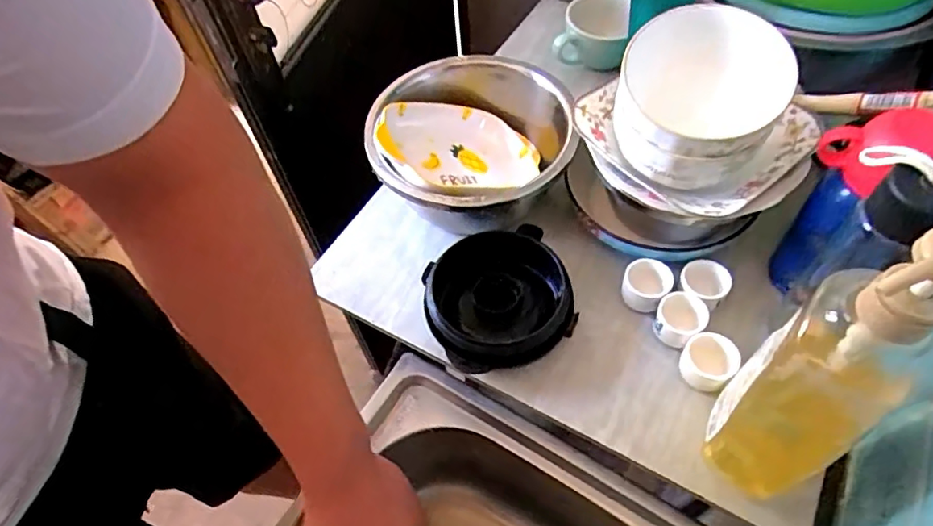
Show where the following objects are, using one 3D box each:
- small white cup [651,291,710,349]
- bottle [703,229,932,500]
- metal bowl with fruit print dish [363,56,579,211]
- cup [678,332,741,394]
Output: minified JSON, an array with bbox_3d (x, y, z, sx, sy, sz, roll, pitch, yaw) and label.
[{"bbox_3d":[0.195,0.055,0.519,0.042,0.040,0.041,-2,57,3],"label":"small white cup"},{"bbox_3d":[0.217,0.072,0.344,0.061,0.250,0.073,-33,60,-17],"label":"bottle"},{"bbox_3d":[0.003,-0.124,0.600,0.189,0.087,0.204,-2,57,3],"label":"metal bowl with fruit print dish"},{"bbox_3d":[0.210,0.088,0.491,0.043,0.036,0.042,-2,57,3],"label":"cup"}]

